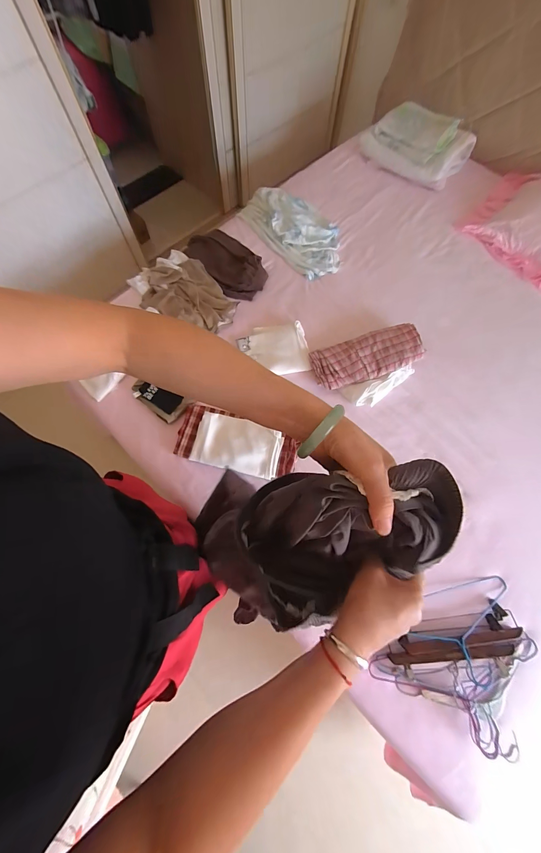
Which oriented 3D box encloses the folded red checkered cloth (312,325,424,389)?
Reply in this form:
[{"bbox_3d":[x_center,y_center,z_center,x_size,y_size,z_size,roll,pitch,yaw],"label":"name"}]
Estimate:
[{"bbox_3d":[0.316,-0.230,0.990,0.353,0.057,0.147,-16,72,-7],"label":"folded red checkered cloth"}]

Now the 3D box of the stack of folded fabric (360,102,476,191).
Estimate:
[{"bbox_3d":[0.651,-1.260,1.342,0.427,0.139,0.336,34,73,10],"label":"stack of folded fabric"}]

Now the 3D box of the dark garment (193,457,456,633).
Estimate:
[{"bbox_3d":[0.035,0.153,0.355,0.263,0.231,0.173,2,71,-1],"label":"dark garment"}]

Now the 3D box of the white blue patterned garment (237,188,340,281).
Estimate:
[{"bbox_3d":[0.100,-0.796,1.211,0.276,0.052,0.487,-35,75,-12],"label":"white blue patterned garment"}]

